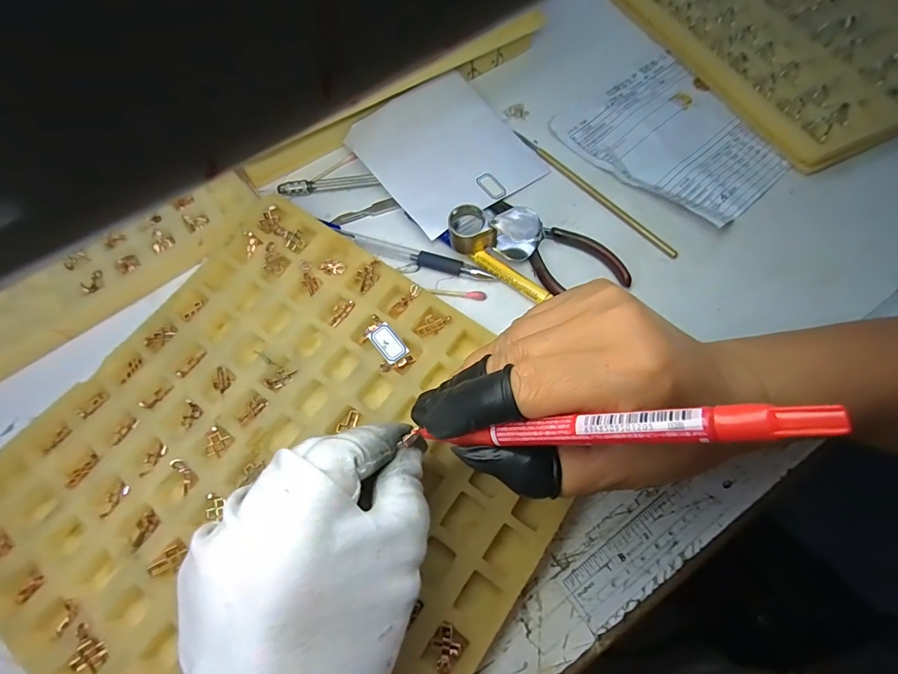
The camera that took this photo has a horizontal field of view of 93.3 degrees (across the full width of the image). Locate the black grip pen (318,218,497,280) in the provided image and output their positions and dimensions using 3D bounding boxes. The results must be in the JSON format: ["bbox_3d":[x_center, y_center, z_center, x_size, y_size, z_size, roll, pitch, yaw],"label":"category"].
[{"bbox_3d":[-0.030,-0.057,0.286,0.123,0.011,0.011,19,69,11],"label":"black grip pen"}]

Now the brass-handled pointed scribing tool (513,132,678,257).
[{"bbox_3d":[0.102,-0.105,0.302,0.007,0.006,0.147,-38,70,-13],"label":"brass-handled pointed scribing tool"}]

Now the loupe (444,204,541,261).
[{"bbox_3d":[0.028,-0.065,0.269,0.054,0.030,0.027,17,69,10],"label":"loupe"}]

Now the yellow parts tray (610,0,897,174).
[{"bbox_3d":[0.307,-0.276,0.351,0.257,0.030,0.260,-24,68,-7],"label":"yellow parts tray"}]

